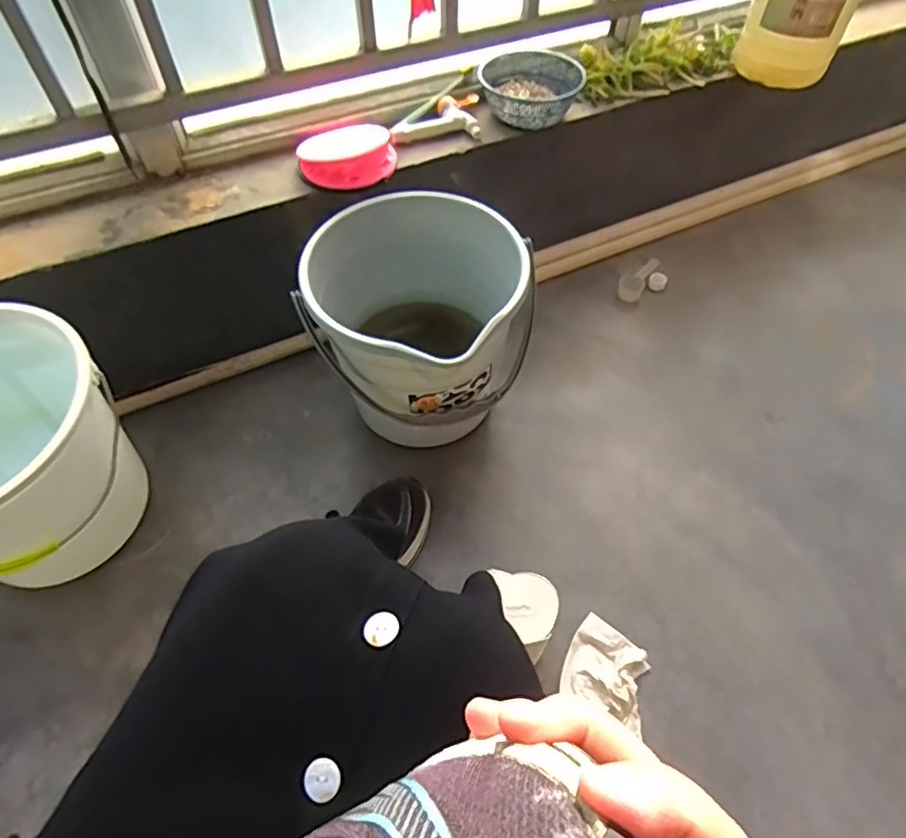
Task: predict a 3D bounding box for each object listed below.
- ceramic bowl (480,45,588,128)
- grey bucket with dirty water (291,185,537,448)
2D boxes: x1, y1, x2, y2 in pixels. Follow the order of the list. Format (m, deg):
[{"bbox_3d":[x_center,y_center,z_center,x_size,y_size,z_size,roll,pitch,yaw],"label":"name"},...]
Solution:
[{"bbox_3d":[0.132,-0.568,1.025,0.170,0.053,0.187,16,57,10],"label":"ceramic bowl"},{"bbox_3d":[-0.047,-0.131,0.910,0.305,0.288,0.312,0,56,0],"label":"grey bucket with dirty water"}]

